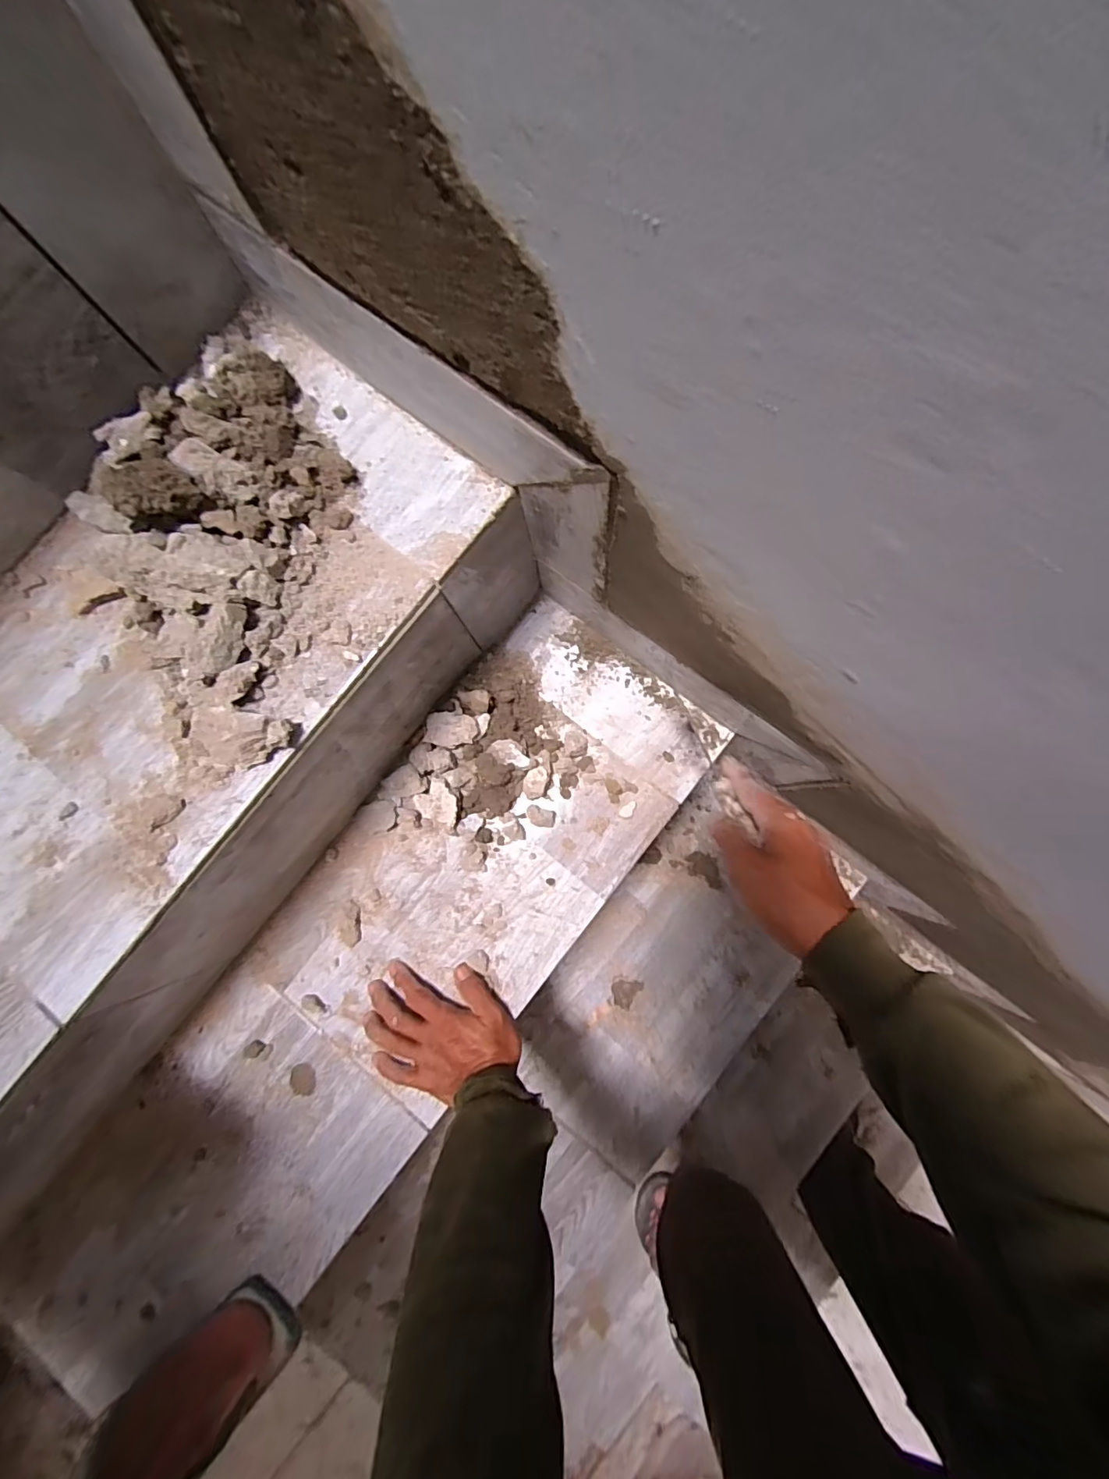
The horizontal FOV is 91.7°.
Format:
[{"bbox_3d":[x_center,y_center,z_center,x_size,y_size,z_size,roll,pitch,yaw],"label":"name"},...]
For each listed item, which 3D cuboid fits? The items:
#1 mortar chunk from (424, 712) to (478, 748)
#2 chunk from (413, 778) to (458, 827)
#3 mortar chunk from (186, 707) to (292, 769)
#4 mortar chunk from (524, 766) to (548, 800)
[{"bbox_3d":[-0.104,-0.010,0.541,0.053,0.012,0.033,8,84,5],"label":"mortar chunk"},{"bbox_3d":[-0.118,0.061,0.541,0.048,0.012,0.041,11,95,24],"label":"chunk"},{"bbox_3d":[-0.224,-0.002,0.375,0.078,0.026,0.039,4,83,4],"label":"mortar chunk"},{"bbox_3d":[-0.019,0.044,0.546,0.023,0.022,0.033,18,84,6],"label":"mortar chunk"}]

